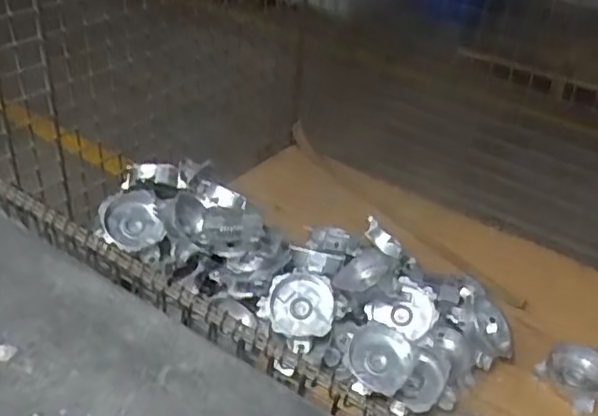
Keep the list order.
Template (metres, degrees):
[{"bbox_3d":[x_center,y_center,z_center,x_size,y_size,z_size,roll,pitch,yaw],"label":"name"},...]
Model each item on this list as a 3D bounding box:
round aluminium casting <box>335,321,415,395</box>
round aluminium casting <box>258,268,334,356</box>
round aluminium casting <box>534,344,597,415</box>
[{"bbox_3d":[0.140,0.283,1.177,0.153,0.058,0.118,9,36,5],"label":"round aluminium casting"},{"bbox_3d":[0.002,0.181,1.220,0.140,0.045,0.149,3,36,-2],"label":"round aluminium casting"},{"bbox_3d":[0.554,0.331,1.246,0.134,0.038,0.128,3,36,-2],"label":"round aluminium casting"}]

